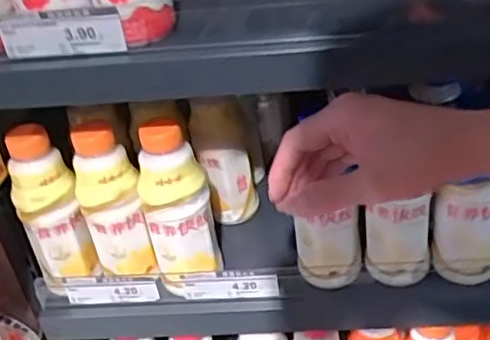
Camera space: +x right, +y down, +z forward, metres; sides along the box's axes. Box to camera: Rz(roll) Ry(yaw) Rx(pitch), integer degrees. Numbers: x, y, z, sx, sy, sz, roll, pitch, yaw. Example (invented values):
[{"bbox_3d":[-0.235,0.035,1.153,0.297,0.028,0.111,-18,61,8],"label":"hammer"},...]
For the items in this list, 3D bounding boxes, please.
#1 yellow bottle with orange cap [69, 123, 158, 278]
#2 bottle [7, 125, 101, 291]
[{"bbox_3d":[-0.139,0.028,0.664,0.058,0.167,0.067,-17,36,-14],"label":"yellow bottle with orange cap"},{"bbox_3d":[-0.200,0.043,0.664,0.058,0.176,0.051,-23,38,-22],"label":"bottle"}]

